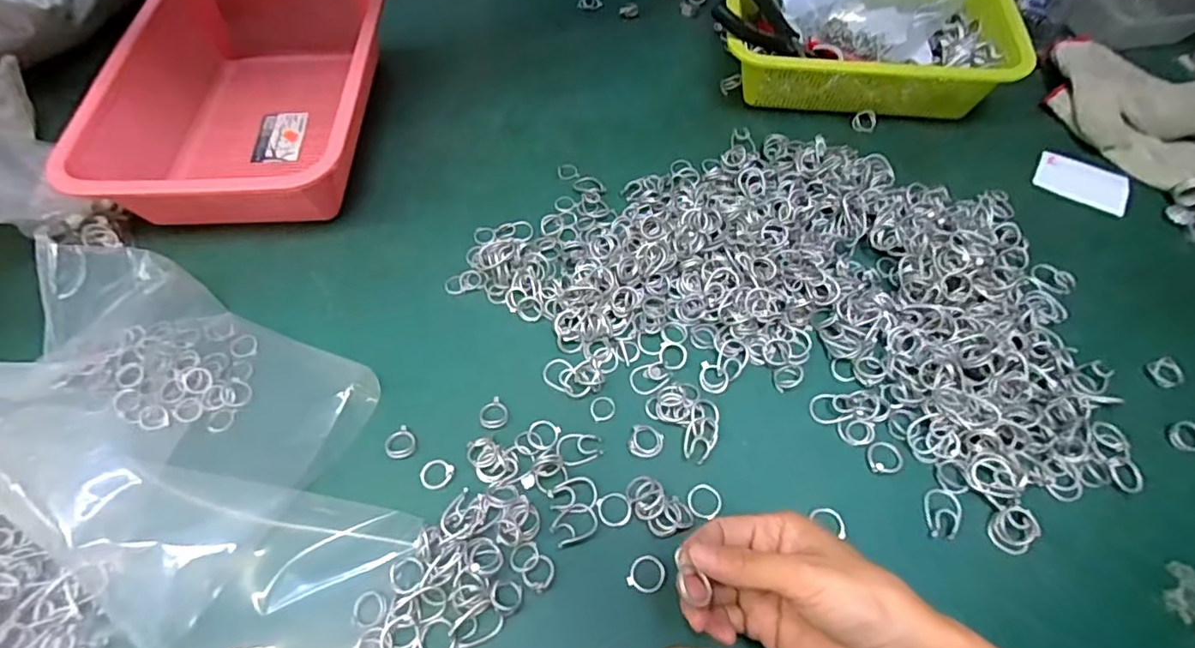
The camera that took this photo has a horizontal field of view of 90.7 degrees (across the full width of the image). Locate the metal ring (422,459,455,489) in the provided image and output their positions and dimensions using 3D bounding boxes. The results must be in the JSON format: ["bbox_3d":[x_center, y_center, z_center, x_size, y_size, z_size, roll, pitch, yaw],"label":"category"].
[{"bbox_3d":[-0.109,0.102,0.400,0.022,0.004,0.020,0,59,0],"label":"metal ring"}]

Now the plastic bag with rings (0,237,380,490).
[{"bbox_3d":[-0.297,0.026,0.408,0.278,0.063,0.146,7,59,4],"label":"plastic bag with rings"}]

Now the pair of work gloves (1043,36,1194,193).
[{"bbox_3d":[0.545,-0.197,0.565,0.209,0.023,0.173,28,63,16],"label":"pair of work gloves"}]

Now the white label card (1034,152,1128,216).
[{"bbox_3d":[0.446,-0.130,0.544,0.071,0.008,0.050,25,62,14],"label":"white label card"}]

